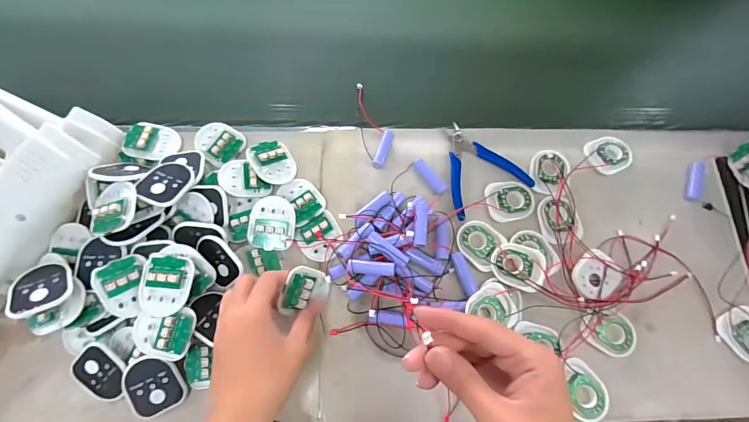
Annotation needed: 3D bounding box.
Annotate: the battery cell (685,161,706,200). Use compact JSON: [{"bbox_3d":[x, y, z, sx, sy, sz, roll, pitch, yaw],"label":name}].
[{"bbox_3d":[0.400,-0.040,0.453,0.016,0.012,0.054,22,73,5],"label":"battery cell"}]

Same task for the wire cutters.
[{"bbox_3d":[0.120,-0.059,0.447,0.101,0.008,0.113,-26,75,-10],"label":"wire cutters"}]

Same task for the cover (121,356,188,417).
[{"bbox_3d":[-0.213,0.169,0.351,0.047,0.007,0.057,-25,96,-12],"label":"cover"}]

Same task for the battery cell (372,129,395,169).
[{"bbox_3d":[0.011,-0.075,0.448,0.014,0.015,0.056,17,72,3],"label":"battery cell"}]

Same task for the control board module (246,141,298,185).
[{"bbox_3d":[-0.117,-0.057,0.426,0.048,0.007,0.055,-27,83,-33],"label":"control board module"}]

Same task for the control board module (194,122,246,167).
[{"bbox_3d":[-0.189,-0.084,0.441,0.059,0.012,0.048,40,75,10],"label":"control board module"}]

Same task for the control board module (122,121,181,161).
[{"bbox_3d":[-0.261,-0.082,0.430,0.054,0.008,0.048,16,64,-22],"label":"control board module"}]

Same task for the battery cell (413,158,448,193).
[{"bbox_3d":[0.067,-0.042,0.437,0.015,0.014,0.048,-35,77,-12],"label":"battery cell"}]

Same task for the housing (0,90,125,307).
[{"bbox_3d":[-0.419,-0.019,0.382,0.187,0.061,0.251,22,73,5],"label":"housing"}]

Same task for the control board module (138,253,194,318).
[{"bbox_3d":[-0.205,0.071,0.354,0.048,0.014,0.059,3,72,-2],"label":"control board module"}]

